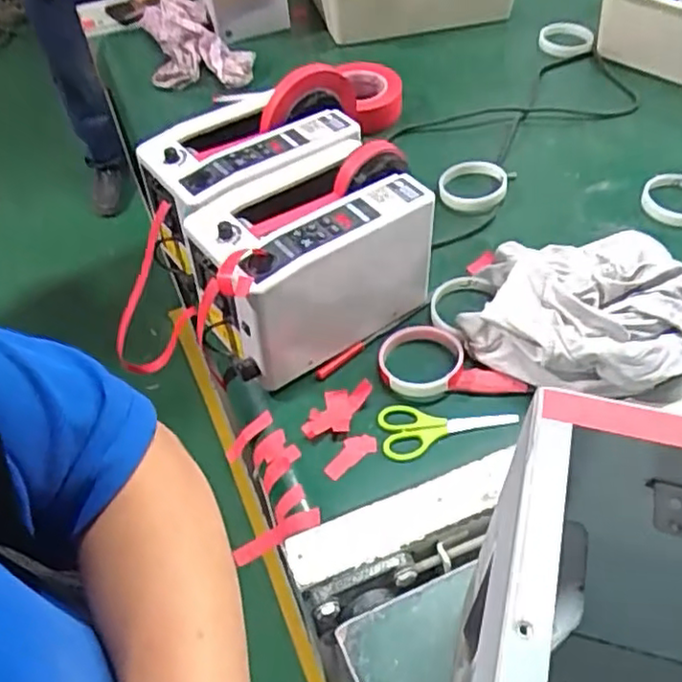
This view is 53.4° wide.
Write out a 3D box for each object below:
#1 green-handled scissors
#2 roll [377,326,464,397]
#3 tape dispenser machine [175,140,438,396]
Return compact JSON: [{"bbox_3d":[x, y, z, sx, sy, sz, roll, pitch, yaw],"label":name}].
[{"bbox_3d":[0.100,0.076,0.642,0.128,0.005,0.055,-11,52,-8],"label":"green-handled scissors"},{"bbox_3d":[0.080,0.017,0.680,0.079,0.022,0.086,-1,51,1],"label":"roll"},{"bbox_3d":[-0.017,-0.085,0.686,0.244,0.146,0.141,-30,57,-21],"label":"tape dispenser machine"}]

